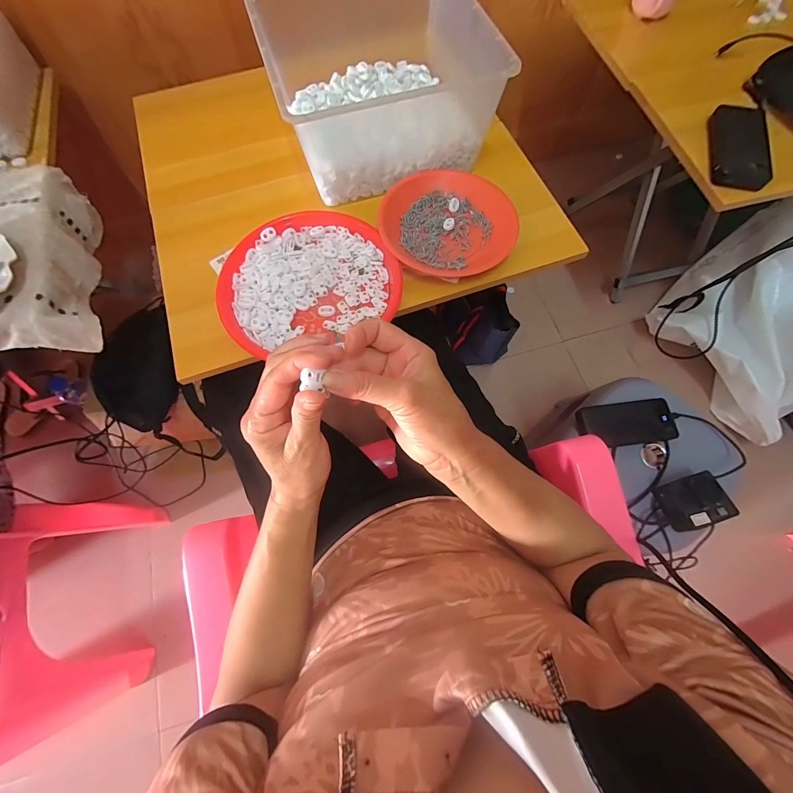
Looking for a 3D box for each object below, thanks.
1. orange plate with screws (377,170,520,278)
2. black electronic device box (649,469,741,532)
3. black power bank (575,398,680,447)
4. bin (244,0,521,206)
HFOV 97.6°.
[{"bbox_3d":[0.076,-0.255,0.506,0.192,0.027,0.166,6,72,3],"label":"orange plate with screws"},{"bbox_3d":[0.475,0.167,0.561,0.080,0.060,0.075,-21,72,-6],"label":"black electronic device box"},{"bbox_3d":[0.408,0.047,0.617,0.156,0.021,0.073,-6,71,-1],"label":"black power bank"},{"bbox_3d":[-0.032,-0.459,0.507,0.279,0.134,0.266,-18,72,-5],"label":"bin"}]

